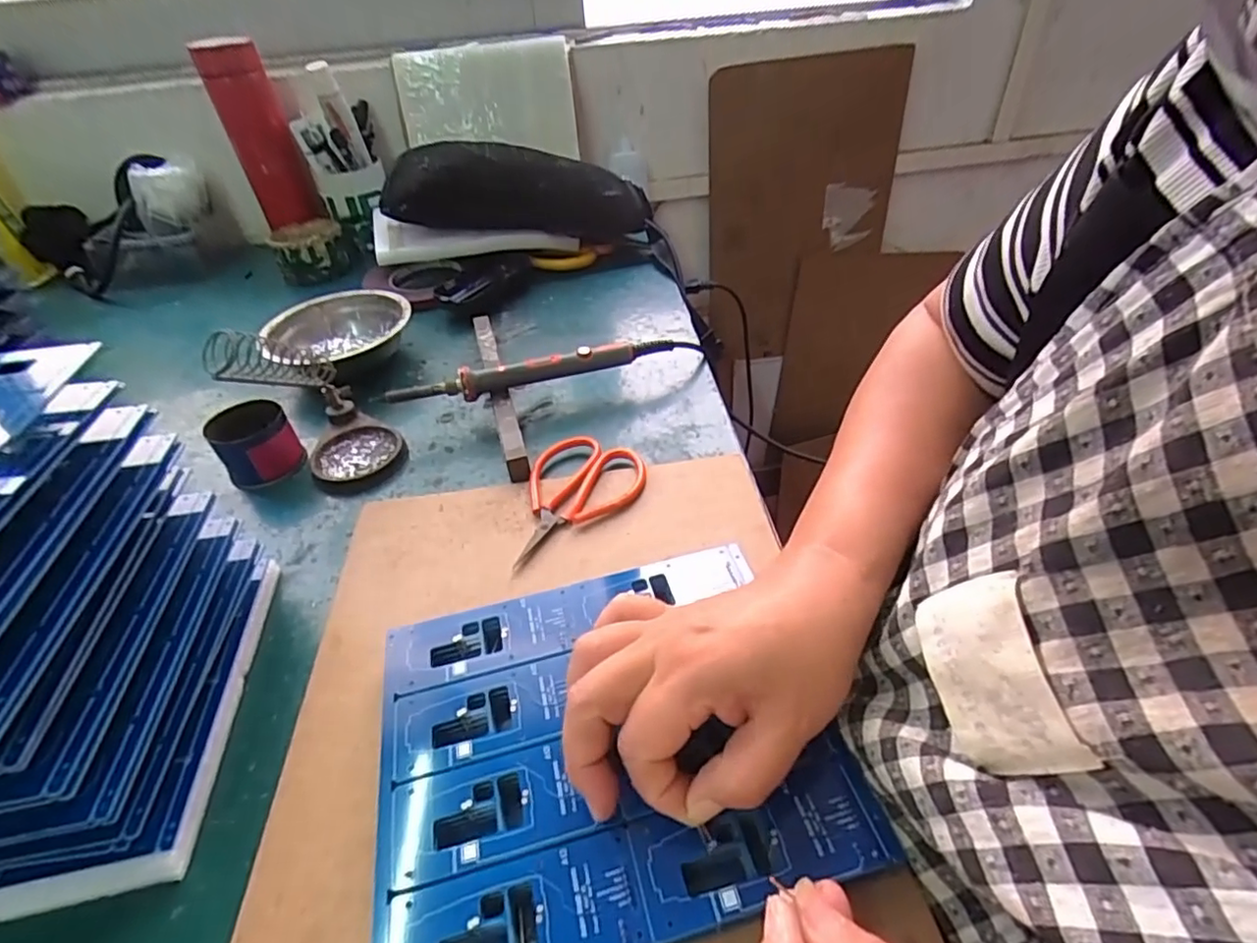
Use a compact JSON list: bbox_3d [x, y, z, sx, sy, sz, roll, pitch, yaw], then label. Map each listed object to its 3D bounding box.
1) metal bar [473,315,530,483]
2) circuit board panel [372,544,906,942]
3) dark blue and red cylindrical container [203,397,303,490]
[{"bbox_3d":[-0.105,-0.068,0.493,0.015,0.023,0.207,-14,43,-10],"label":"metal bar"},{"bbox_3d":[-0.012,0.114,0.271,0.189,0.011,0.160,-12,43,-9],"label":"circuit board panel"},{"bbox_3d":[-0.271,-0.021,0.445,0.050,0.042,0.048,-2,42,2],"label":"dark blue and red cylindrical container"}]

